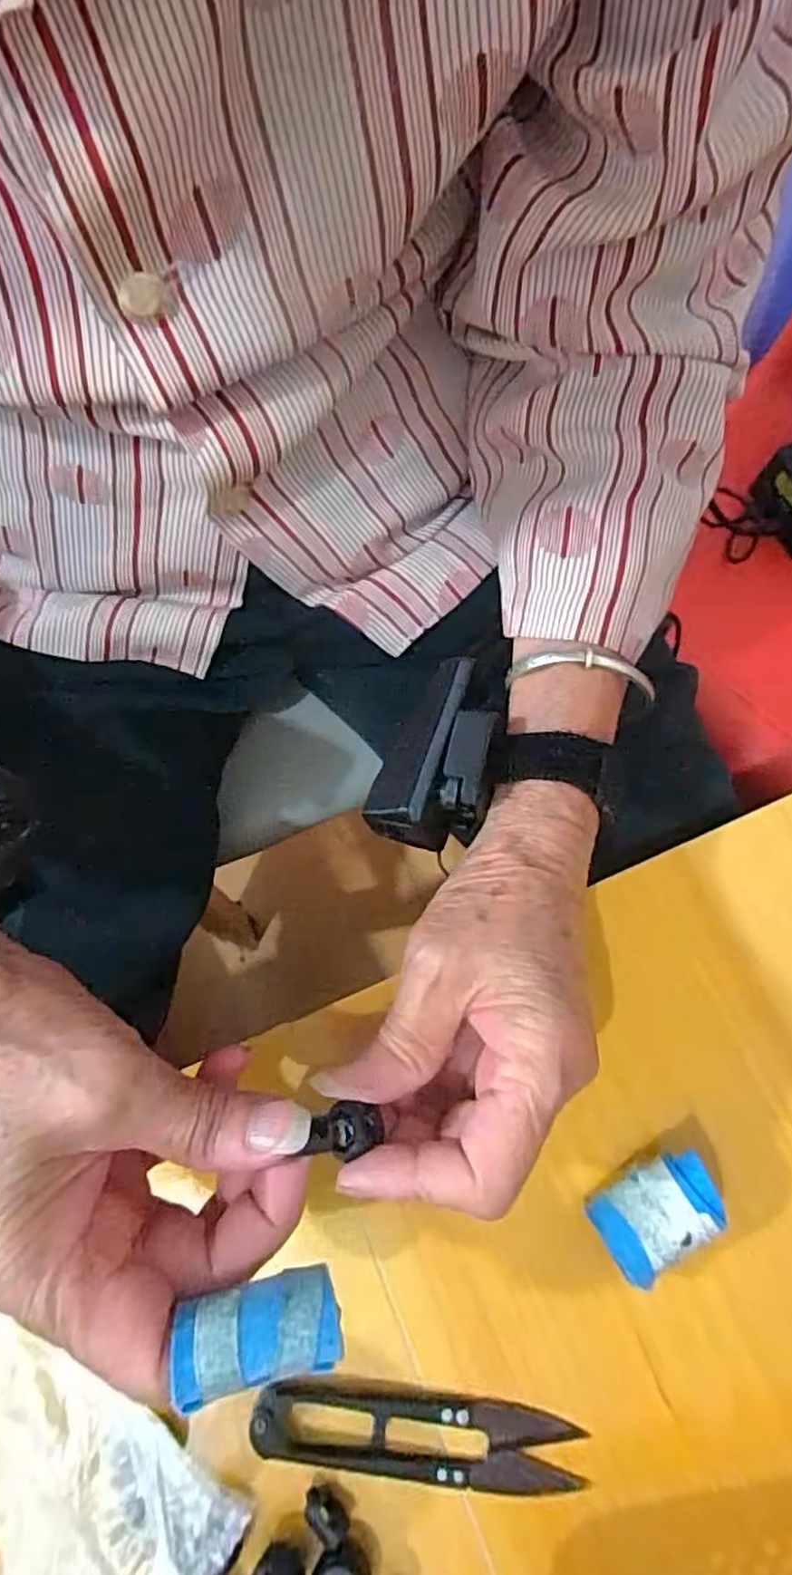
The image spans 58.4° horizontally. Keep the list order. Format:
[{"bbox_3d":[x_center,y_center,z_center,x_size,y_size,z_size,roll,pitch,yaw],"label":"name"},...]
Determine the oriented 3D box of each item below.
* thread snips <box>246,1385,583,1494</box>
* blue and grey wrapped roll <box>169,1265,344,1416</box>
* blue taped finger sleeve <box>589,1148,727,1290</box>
[{"bbox_3d":[0.006,0.204,0.221,0.100,0.009,0.023,4,72,4],"label":"thread snips"},{"bbox_3d":[-0.033,0.132,0.171,0.038,0.015,0.020,-14,71,-2],"label":"blue and grey wrapped roll"},{"bbox_3d":[0.084,0.138,0.232,0.039,0.024,0.025,-34,73,-8],"label":"blue taped finger sleeve"}]

